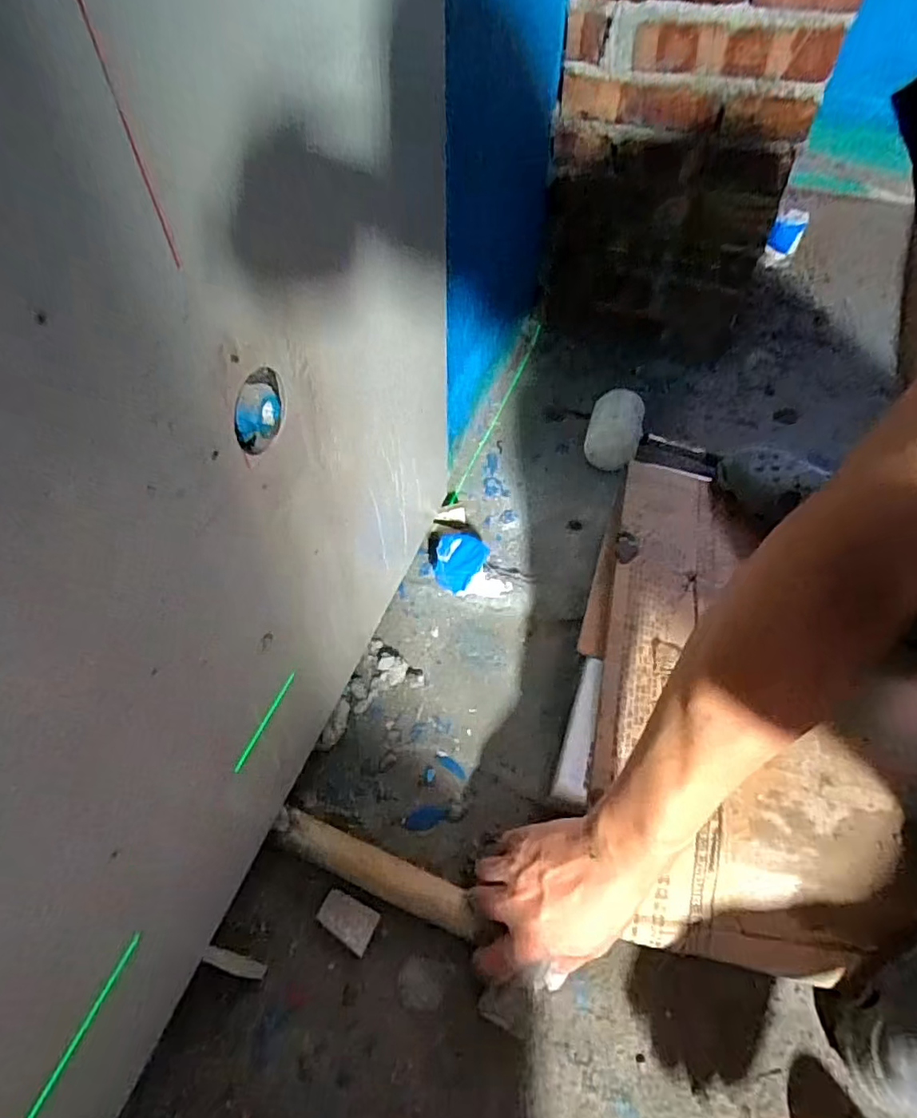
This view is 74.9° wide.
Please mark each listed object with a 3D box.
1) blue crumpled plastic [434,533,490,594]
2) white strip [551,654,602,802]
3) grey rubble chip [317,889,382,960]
[{"bbox_3d":[0.003,0.007,0.670,0.057,0.057,0.057,3,52,1],"label":"blue crumpled plastic"},{"bbox_3d":[0.112,0.149,0.535,0.028,0.007,0.131,-3,49,32],"label":"white strip"},{"bbox_3d":[-0.089,0.290,0.481,0.046,0.005,0.030,21,54,14],"label":"grey rubble chip"}]

